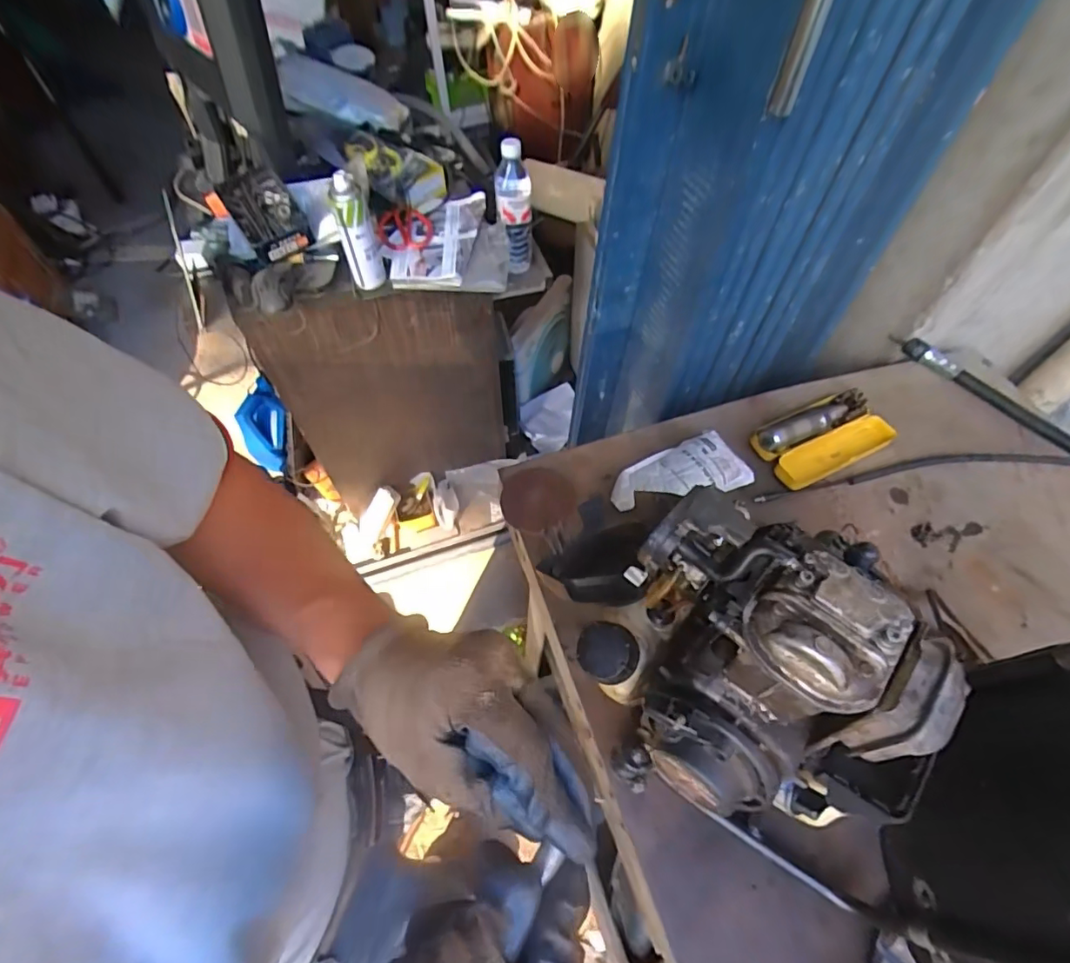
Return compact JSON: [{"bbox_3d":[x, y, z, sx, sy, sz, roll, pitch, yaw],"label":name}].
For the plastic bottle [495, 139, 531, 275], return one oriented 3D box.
[{"bbox_3d":[-0.037,-0.482,0.965,0.065,0.228,0.069,-3,58,-2],"label":"plastic bottle"}]

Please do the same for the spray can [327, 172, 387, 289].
[{"bbox_3d":[-0.282,-0.394,0.840,0.055,0.164,0.060,-16,59,-10],"label":"spray can"}]

